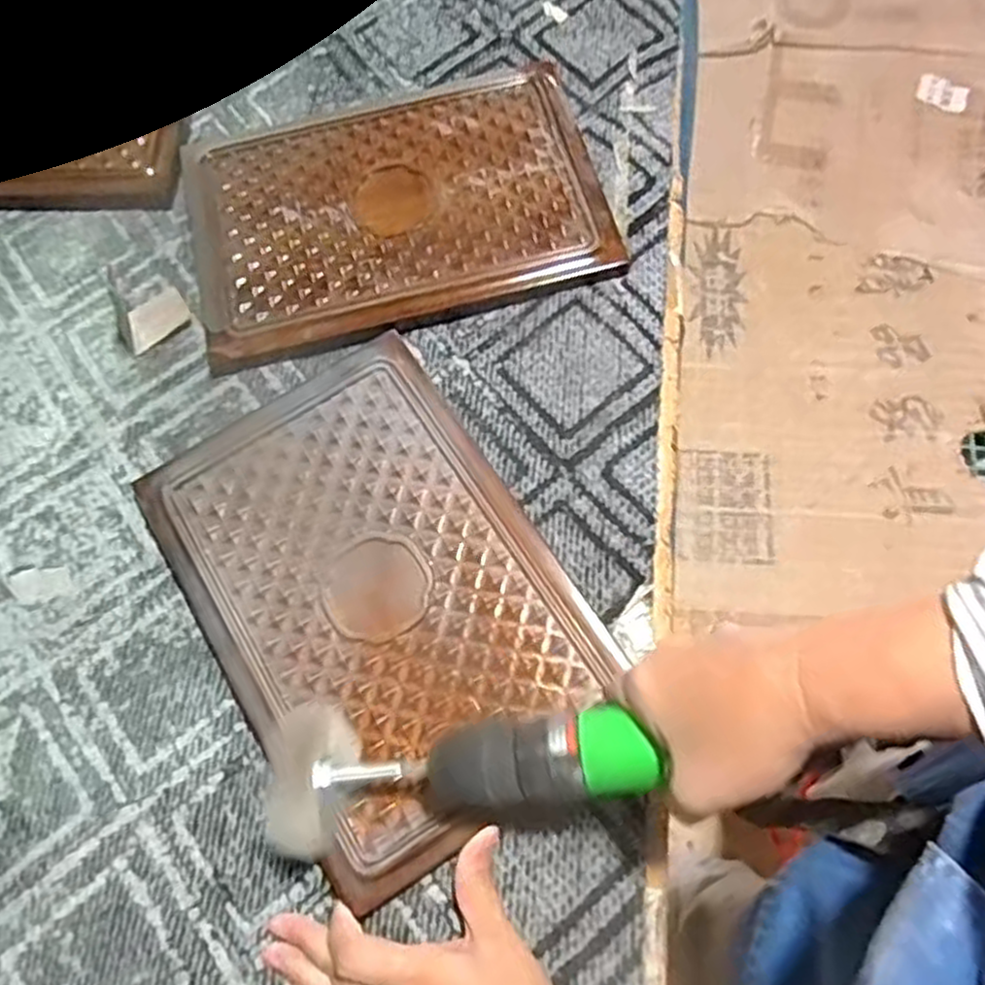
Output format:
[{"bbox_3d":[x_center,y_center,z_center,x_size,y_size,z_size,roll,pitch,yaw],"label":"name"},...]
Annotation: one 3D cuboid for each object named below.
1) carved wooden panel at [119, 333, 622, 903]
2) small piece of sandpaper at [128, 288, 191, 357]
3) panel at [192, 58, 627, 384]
[{"bbox_3d":[-0.074,0.060,0.486,0.204,0.030,0.301,-32,72,-9],"label":"carved wooden panel"},{"bbox_3d":[-0.252,-0.130,0.576,0.049,0.006,0.037,-37,73,-11],"label":"small piece of sandpaper"},{"bbox_3d":[-0.078,-0.223,0.598,0.308,0.022,0.216,-16,70,-4],"label":"panel"}]

